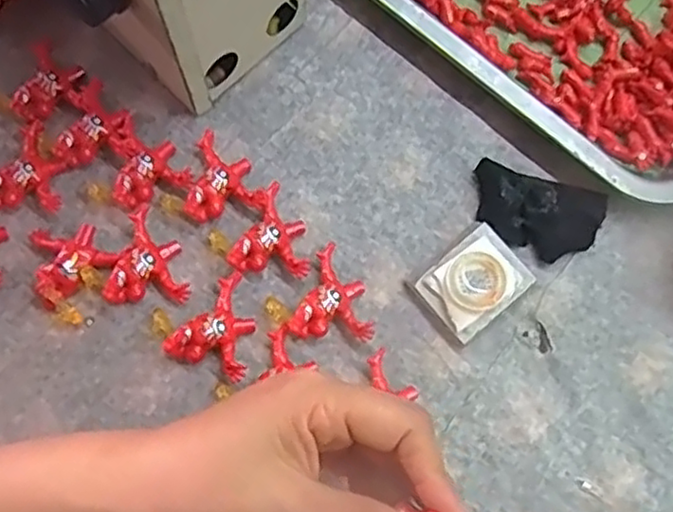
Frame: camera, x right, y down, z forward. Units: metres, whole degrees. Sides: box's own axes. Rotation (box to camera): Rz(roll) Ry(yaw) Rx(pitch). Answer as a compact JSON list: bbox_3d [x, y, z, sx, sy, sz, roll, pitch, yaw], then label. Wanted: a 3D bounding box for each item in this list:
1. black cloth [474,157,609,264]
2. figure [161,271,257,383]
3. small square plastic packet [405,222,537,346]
[{"bbox_3d":[0.101,-0.021,0.346,0.065,0.011,0.039,18,75,4],"label":"black cloth"},{"bbox_3d":[-0.054,0.031,0.323,0.037,0.015,0.046,21,75,5],"label":"figure"},{"bbox_3d":[0.068,0.013,0.332,0.050,0.018,0.039,-40,79,-11],"label":"small square plastic packet"}]

